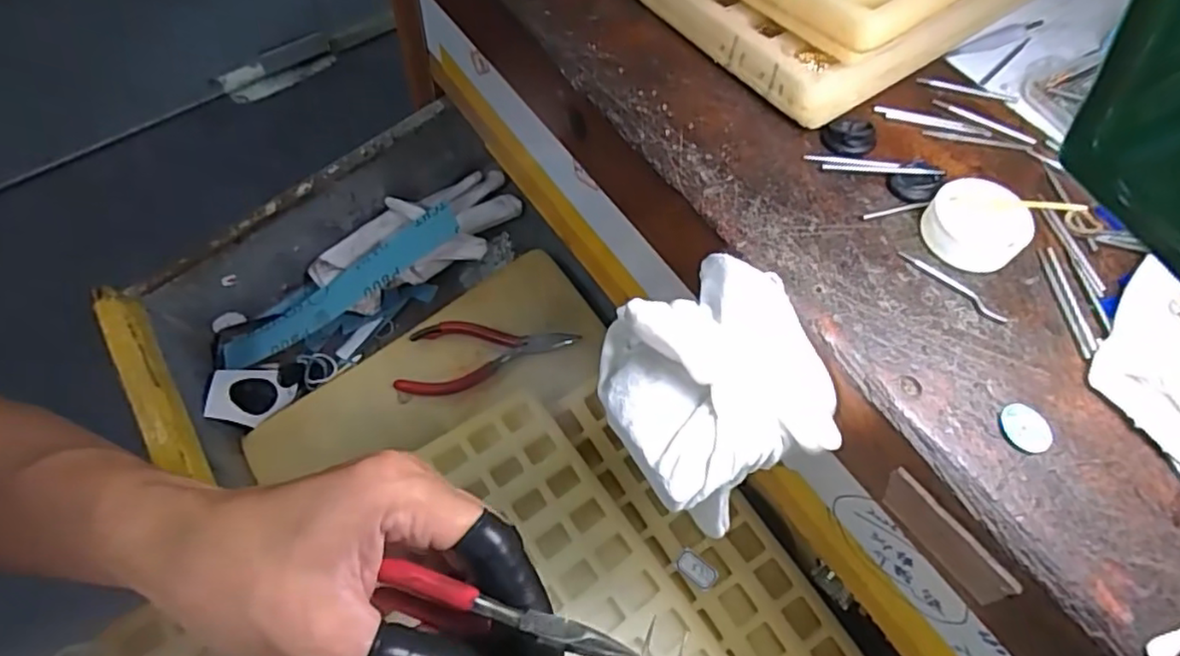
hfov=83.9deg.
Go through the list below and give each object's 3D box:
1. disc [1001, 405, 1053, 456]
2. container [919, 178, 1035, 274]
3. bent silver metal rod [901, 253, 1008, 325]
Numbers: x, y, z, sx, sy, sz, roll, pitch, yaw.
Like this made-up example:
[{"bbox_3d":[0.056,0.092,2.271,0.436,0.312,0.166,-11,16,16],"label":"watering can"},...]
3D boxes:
[{"bbox_3d":[0.131,0.029,0.195,0.014,0.004,0.015,2,60,-3],"label":"disc"},{"bbox_3d":[0.133,-0.036,0.227,0.032,0.014,0.032,2,60,-3],"label":"container"},{"bbox_3d":[0.123,-0.015,0.221,0.039,0.004,0.005,42,66,19],"label":"bent silver metal rod"}]

